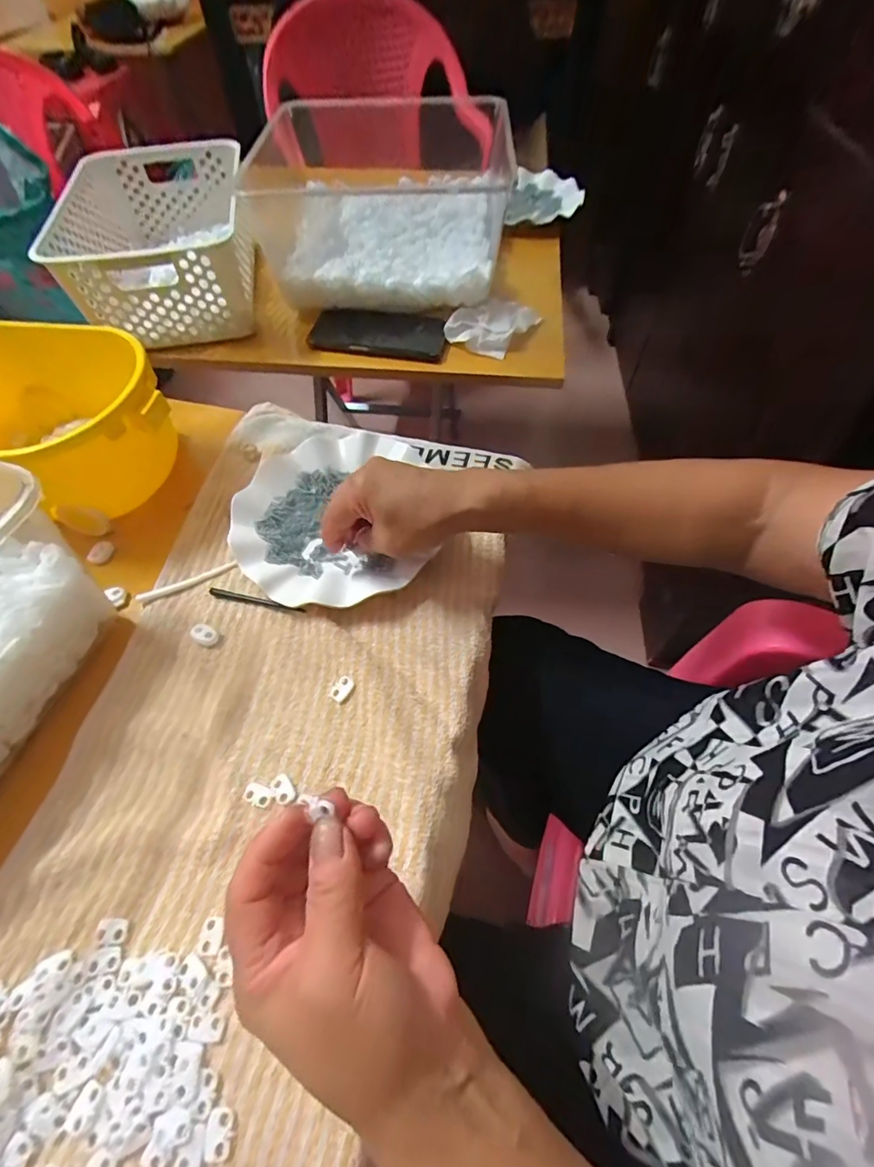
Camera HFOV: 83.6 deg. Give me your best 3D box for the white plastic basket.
[{"bbox_3d":[-0.345,-0.434,0.619,0.207,0.094,0.303,-11,58,-6],"label":"white plastic basket"}]

